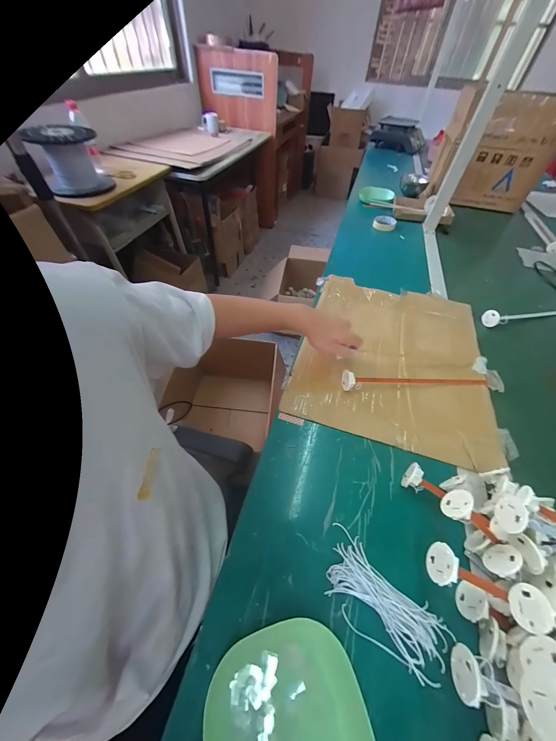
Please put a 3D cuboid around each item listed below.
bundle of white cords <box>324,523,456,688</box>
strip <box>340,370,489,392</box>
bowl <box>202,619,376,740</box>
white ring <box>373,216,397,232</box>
[{"bbox_3d":[0.115,0.267,0.289,0.141,0.018,0.071,38,59,24],"label":"bundle of white cords"},{"bbox_3d":[0.264,0.022,0.477,0.284,0.028,0.036,1,52,-3],"label":"strip"},{"bbox_3d":[0.008,0.325,0.226,0.142,0.030,0.133,-14,54,-14],"label":"bowl"},{"bbox_3d":[0.393,-0.544,0.929,0.078,0.023,0.092,22,54,14],"label":"white ring"}]

